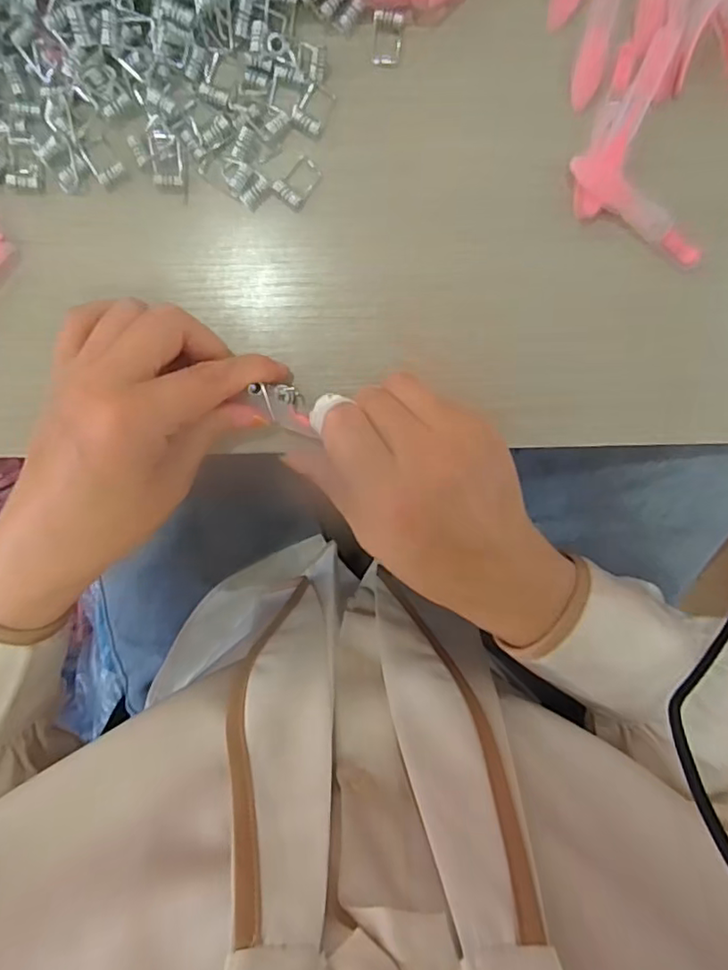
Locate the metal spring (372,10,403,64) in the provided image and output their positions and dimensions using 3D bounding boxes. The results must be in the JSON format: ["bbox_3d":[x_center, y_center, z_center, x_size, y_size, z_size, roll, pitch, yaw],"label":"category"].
[{"bbox_3d":[0.011,-0.209,0.276,0.014,0.006,0.021,0,97,-3],"label":"metal spring"}]

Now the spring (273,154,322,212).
[{"bbox_3d":[-0.030,-0.145,0.284,0.016,0.006,0.025,41,93,-7],"label":"spring"}]

